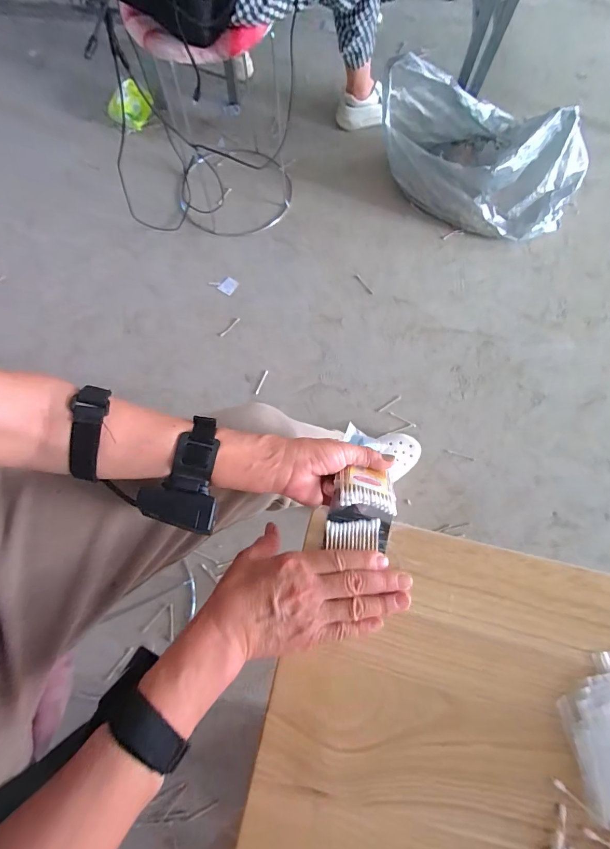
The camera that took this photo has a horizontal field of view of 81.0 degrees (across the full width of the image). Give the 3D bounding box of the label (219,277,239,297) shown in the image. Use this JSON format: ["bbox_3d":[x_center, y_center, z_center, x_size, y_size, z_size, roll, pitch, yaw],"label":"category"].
[{"bbox_3d":[-0.223,-0.403,1.040,0.043,0.004,0.049,37,82,-1],"label":"label"}]

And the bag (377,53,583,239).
[{"bbox_3d":[0.498,-0.762,1.021,0.566,0.262,0.257,36,76,9],"label":"bag"}]

